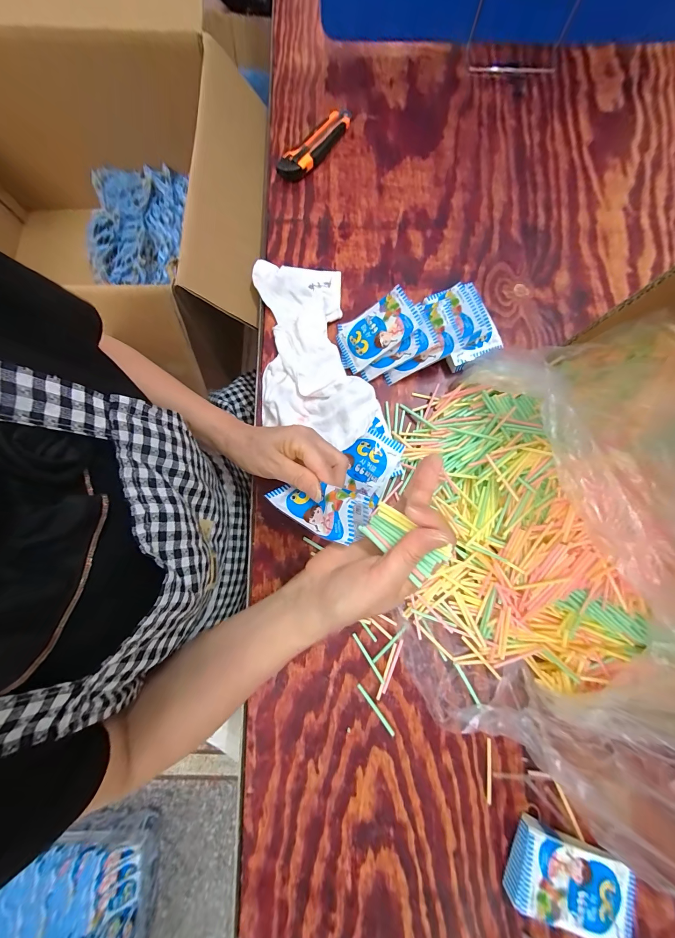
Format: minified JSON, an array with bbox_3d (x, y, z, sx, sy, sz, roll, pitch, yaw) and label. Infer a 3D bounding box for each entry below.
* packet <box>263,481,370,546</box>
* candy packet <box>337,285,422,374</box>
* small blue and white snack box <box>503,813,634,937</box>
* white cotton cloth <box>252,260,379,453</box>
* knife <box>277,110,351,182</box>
[{"bbox_3d":[-0.021,0.038,0.300,0.098,0.029,0.044,7,78,33],"label":"packet"},{"bbox_3d":[0.050,-0.182,0.419,0.102,0.010,0.069,-28,76,23],"label":"candy packet"},{"bbox_3d":[0.234,0.415,0.328,0.113,0.032,0.072,16,80,2],"label":"small blue and white snack box"},{"bbox_3d":[-0.033,-0.157,0.428,0.140,0.028,0.260,-5,80,-2],"label":"white cotton cloth"},{"bbox_3d":[-0.032,-0.501,0.492,0.041,0.023,0.153,35,81,5],"label":"knife"}]

